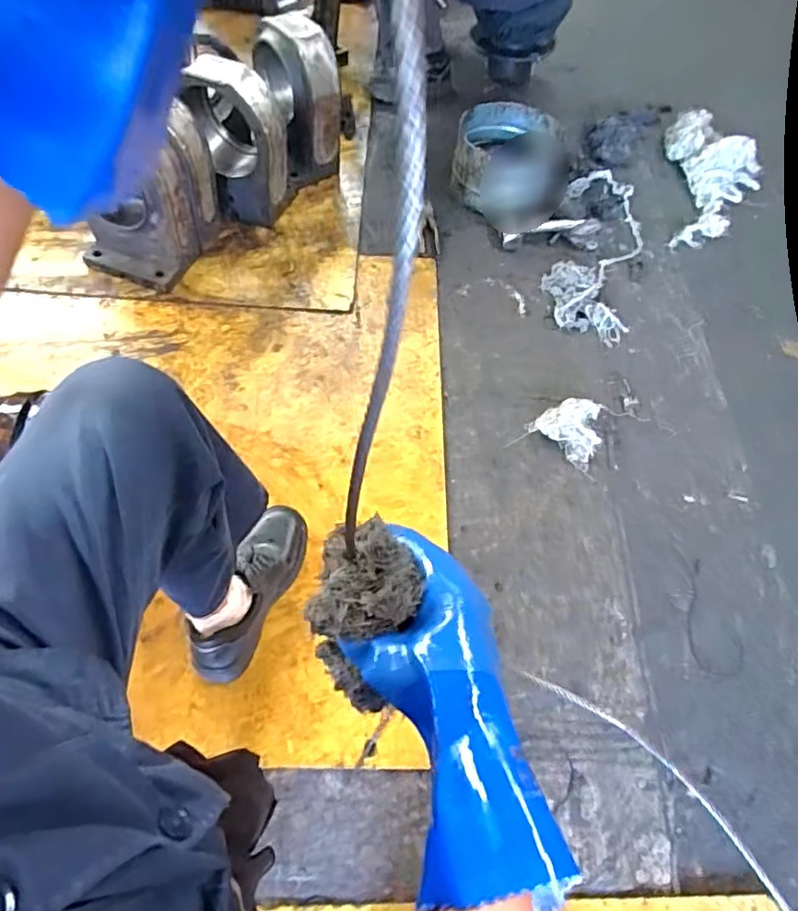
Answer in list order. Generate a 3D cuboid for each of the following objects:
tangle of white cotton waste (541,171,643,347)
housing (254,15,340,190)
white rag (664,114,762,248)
[{"bbox_3d":[0.478,-0.506,1.413,0.215,0.028,0.569,15,61,6],"label":"tangle of white cotton waste"},{"bbox_3d":[-0.228,-0.821,1.405,0.170,0.315,0.207,-15,62,-11],"label":"housing"},{"bbox_3d":[0.804,-0.738,1.551,0.280,0.090,0.480,27,63,13],"label":"white rag"}]

